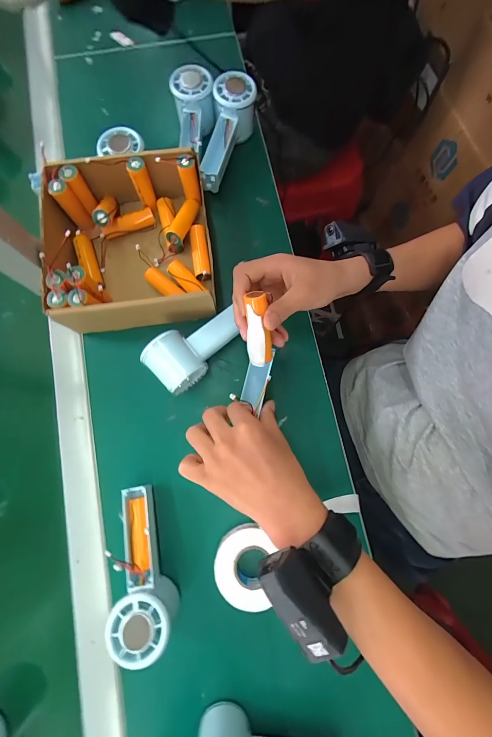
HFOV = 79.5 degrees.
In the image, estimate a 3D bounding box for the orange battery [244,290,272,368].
[{"bbox_3d":[0.013,-0.037,0.291,0.024,0.024,0.071,-7,122,-2],"label":"orange battery"}]

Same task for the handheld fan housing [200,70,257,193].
[{"bbox_3d":[-0.025,-0.316,0.410,0.053,0.067,0.146,13,79,2],"label":"handheld fan housing"}]

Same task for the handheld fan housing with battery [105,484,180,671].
[{"bbox_3d":[-0.109,0.208,0.315,0.057,0.062,0.154,-11,66,-3],"label":"handheld fan housing with battery"}]

